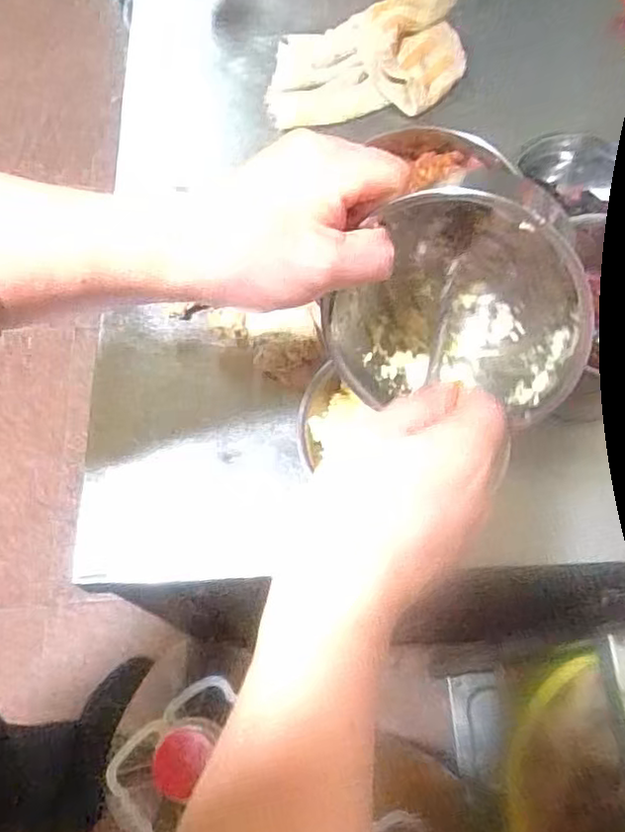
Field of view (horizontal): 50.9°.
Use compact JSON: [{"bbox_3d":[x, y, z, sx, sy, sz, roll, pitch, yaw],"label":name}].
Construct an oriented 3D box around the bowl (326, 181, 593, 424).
[{"bbox_3d":[0.083,-0.057,0.398,0.131,0.078,0.118,15,67,6],"label":"bowl"}]

